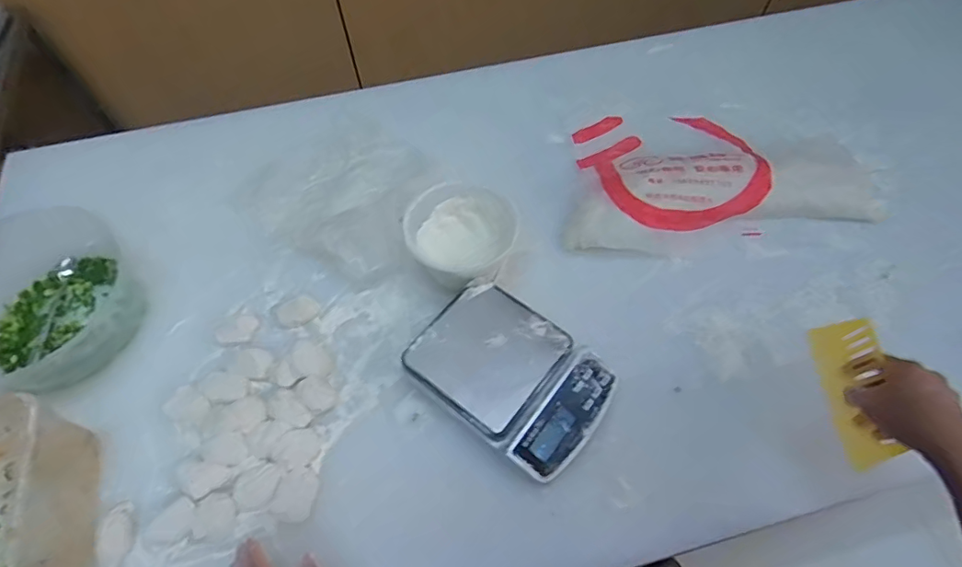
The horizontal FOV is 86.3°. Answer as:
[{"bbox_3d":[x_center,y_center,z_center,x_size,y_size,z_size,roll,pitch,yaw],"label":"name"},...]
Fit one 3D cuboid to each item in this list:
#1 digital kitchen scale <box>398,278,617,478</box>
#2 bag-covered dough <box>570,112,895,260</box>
[{"bbox_3d":[0.034,0.107,0.601,0.214,0.048,0.151,35,67,18],"label":"digital kitchen scale"},{"bbox_3d":[0.336,-0.183,0.787,0.486,0.072,0.295,-10,51,-9],"label":"bag-covered dough"}]

